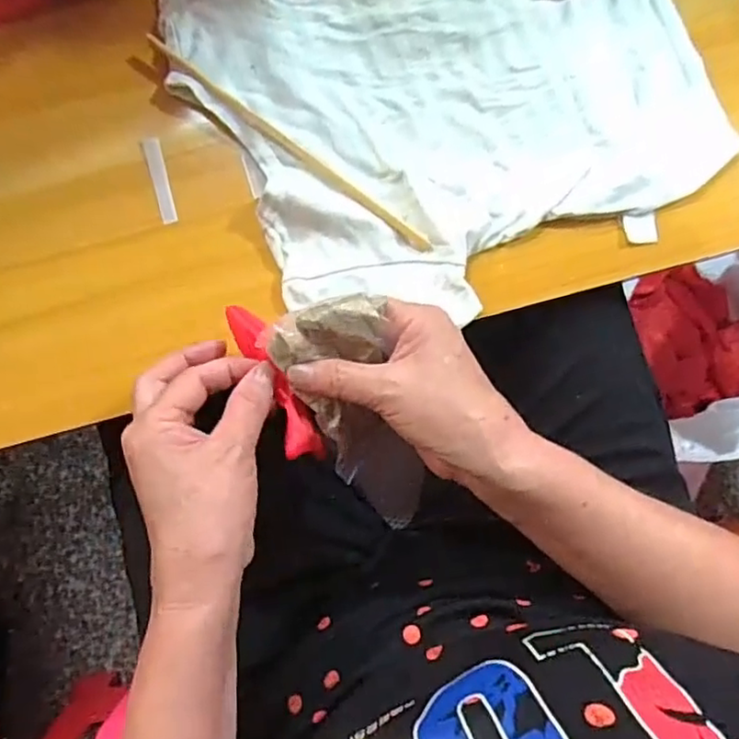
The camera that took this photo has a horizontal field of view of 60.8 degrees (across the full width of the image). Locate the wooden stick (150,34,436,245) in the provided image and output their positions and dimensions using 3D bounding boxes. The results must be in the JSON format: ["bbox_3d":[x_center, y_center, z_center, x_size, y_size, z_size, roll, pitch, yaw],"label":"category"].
[{"bbox_3d":[-0.053,-0.146,0.404,0.224,0.012,0.009,37,84,3],"label":"wooden stick"}]

